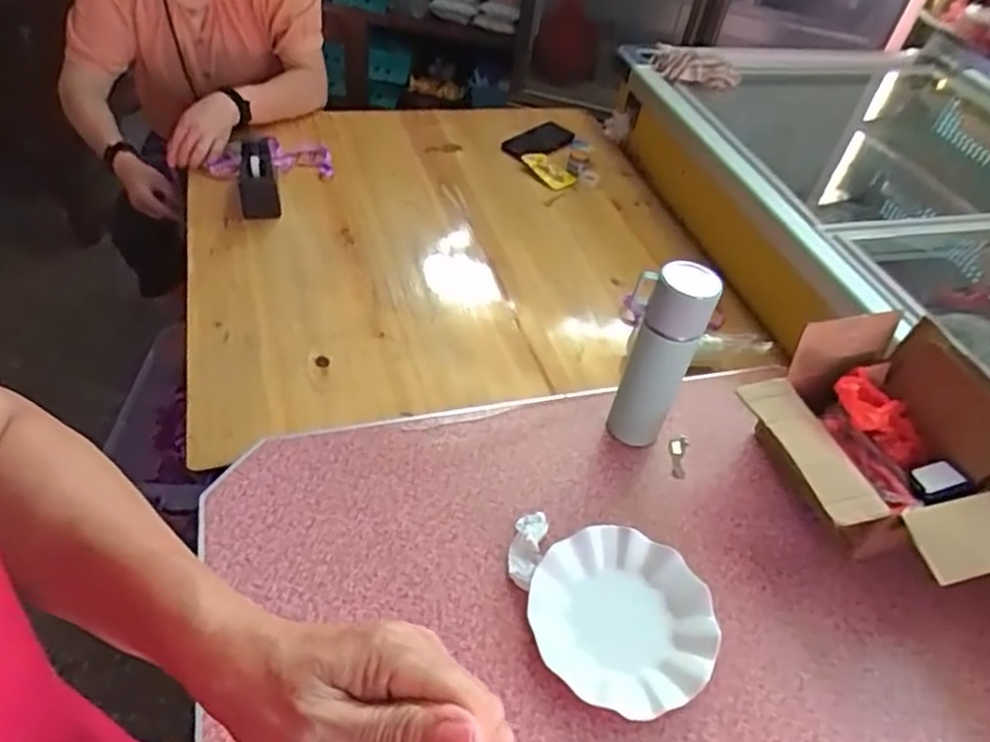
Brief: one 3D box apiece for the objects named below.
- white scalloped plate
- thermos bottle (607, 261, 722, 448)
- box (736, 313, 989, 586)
[{"bbox_3d":[0.127,0.246,0.678,0.181,0.024,0.175,4,46,-4],"label":"white scalloped plate"},{"bbox_3d":[0.187,-0.008,0.777,0.067,0.248,0.056,18,47,10],"label":"thermos bottle"},{"bbox_3d":[0.425,0.102,0.753,0.223,0.183,0.280,-7,48,-15],"label":"box"}]

